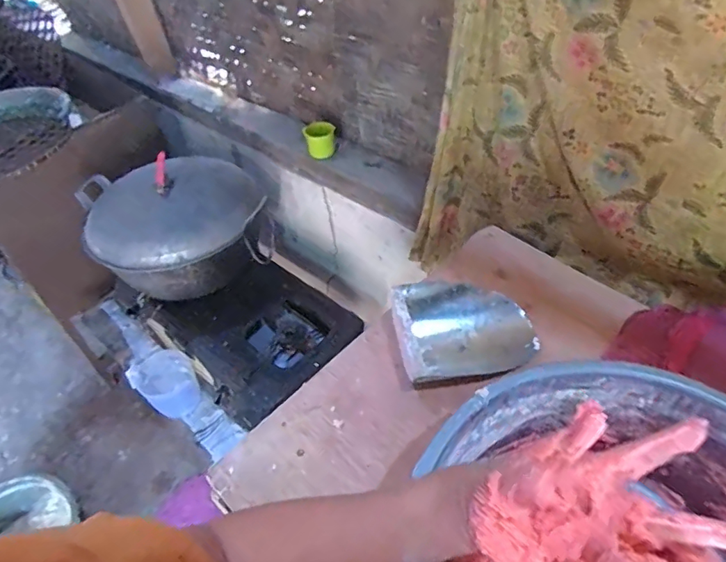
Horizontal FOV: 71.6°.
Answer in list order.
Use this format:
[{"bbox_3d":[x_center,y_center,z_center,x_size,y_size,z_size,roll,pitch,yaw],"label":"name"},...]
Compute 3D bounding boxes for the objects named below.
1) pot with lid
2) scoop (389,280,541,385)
[{"bbox_3d":[-0.503,-0.155,1.369,0.422,0.229,0.502,-29,50,-19],"label":"pot with lid"},{"bbox_3d":[0.145,0.067,0.764,0.228,0.044,0.155,-7,63,-26],"label":"scoop"}]

